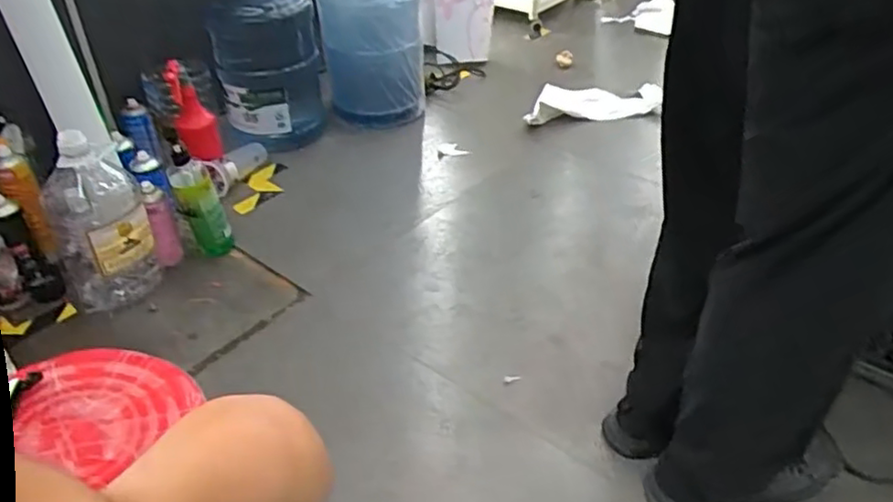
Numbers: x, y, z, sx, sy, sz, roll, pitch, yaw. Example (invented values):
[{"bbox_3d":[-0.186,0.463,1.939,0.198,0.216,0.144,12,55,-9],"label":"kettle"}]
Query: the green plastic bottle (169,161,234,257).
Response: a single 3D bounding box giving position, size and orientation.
[{"bbox_3d":[-0.494,-0.070,1.382,0.084,0.214,0.063,-15,40,-19],"label":"green plastic bottle"}]

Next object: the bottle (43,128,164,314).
[{"bbox_3d":[-0.652,-0.050,1.264,0.168,0.335,0.142,-24,43,-25],"label":"bottle"}]

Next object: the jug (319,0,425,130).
[{"bbox_3d":[-0.202,-0.572,1.843,0.263,0.438,0.294,-6,37,-7],"label":"jug"}]

